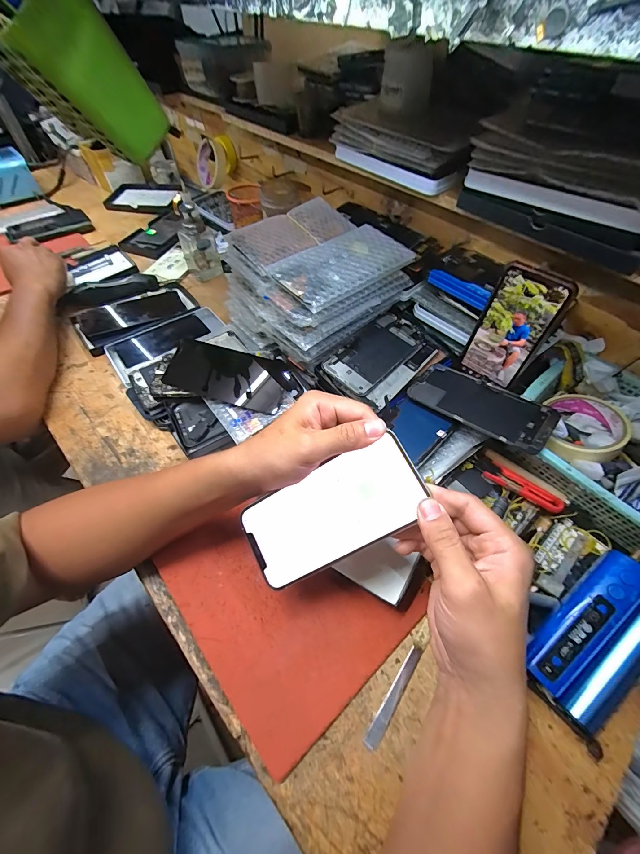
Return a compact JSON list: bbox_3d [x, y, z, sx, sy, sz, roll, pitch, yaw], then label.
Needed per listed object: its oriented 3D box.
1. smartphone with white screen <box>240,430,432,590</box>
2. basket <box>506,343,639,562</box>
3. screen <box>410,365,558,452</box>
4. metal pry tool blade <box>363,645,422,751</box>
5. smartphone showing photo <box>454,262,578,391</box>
[{"bbox_3d":[0.008,0.073,0.280,0.156,0.009,0.073,-30,77,13],"label":"smartphone with white screen"},{"bbox_3d":[0.346,0.040,0.364,0.190,0.057,0.269,-35,62,-22],"label":"basket"},{"bbox_3d":[0.190,-0.027,0.396,0.156,0.007,0.077,33,62,29],"label":"screen"},{"bbox_3d":[0.065,0.233,0.290,0.012,0.004,0.084,32,61,20],"label":"metal pry tool blade"},{"bbox_3d":[0.224,-0.112,0.395,0.076,0.140,0.009,39,53,23],"label":"smartphone showing photo"}]

